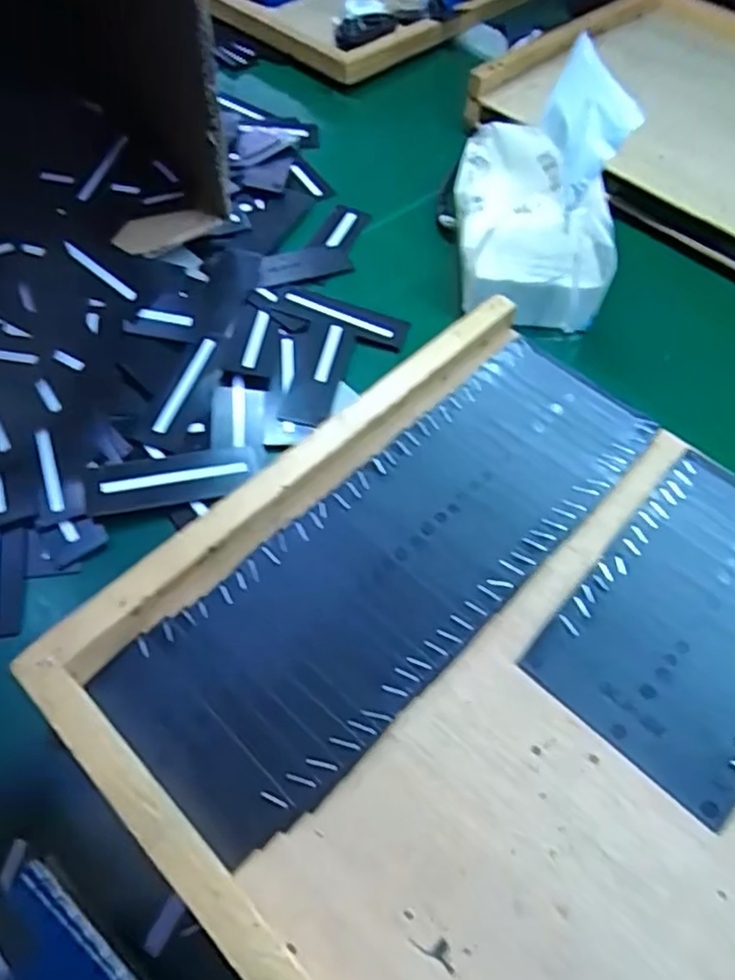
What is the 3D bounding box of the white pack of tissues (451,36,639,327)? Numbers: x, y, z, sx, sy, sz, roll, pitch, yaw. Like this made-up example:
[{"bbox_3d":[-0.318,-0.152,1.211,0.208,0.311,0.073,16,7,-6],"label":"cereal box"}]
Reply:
[{"bbox_3d":[0.113,-0.205,0.448,0.097,0.132,0.142,5,57,0],"label":"white pack of tissues"}]

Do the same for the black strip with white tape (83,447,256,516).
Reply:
[{"bbox_3d":[-0.107,-0.006,0.368,0.090,0.004,0.028,-10,69,-17],"label":"black strip with white tape"}]

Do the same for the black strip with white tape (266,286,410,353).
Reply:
[{"bbox_3d":[-0.020,-0.117,0.454,0.096,0.005,0.029,18,57,4],"label":"black strip with white tape"}]

